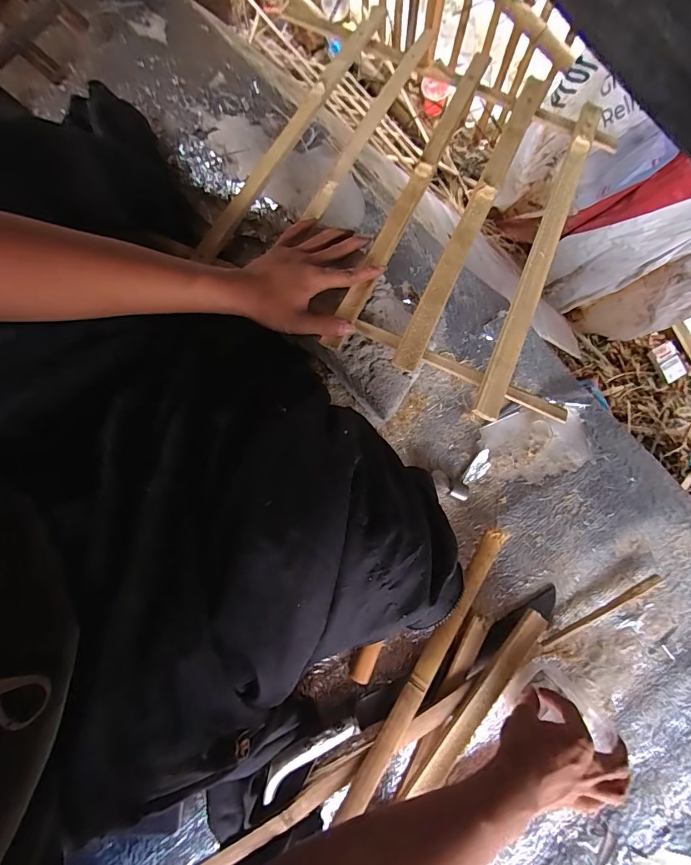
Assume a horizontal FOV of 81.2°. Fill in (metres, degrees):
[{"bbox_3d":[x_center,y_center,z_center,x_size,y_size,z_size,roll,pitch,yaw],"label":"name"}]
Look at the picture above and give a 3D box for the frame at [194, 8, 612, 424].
[{"bbox_3d":[0.129,-0.307,0.514,0.467,0.058,0.485,32,79,6],"label":"frame"}]

